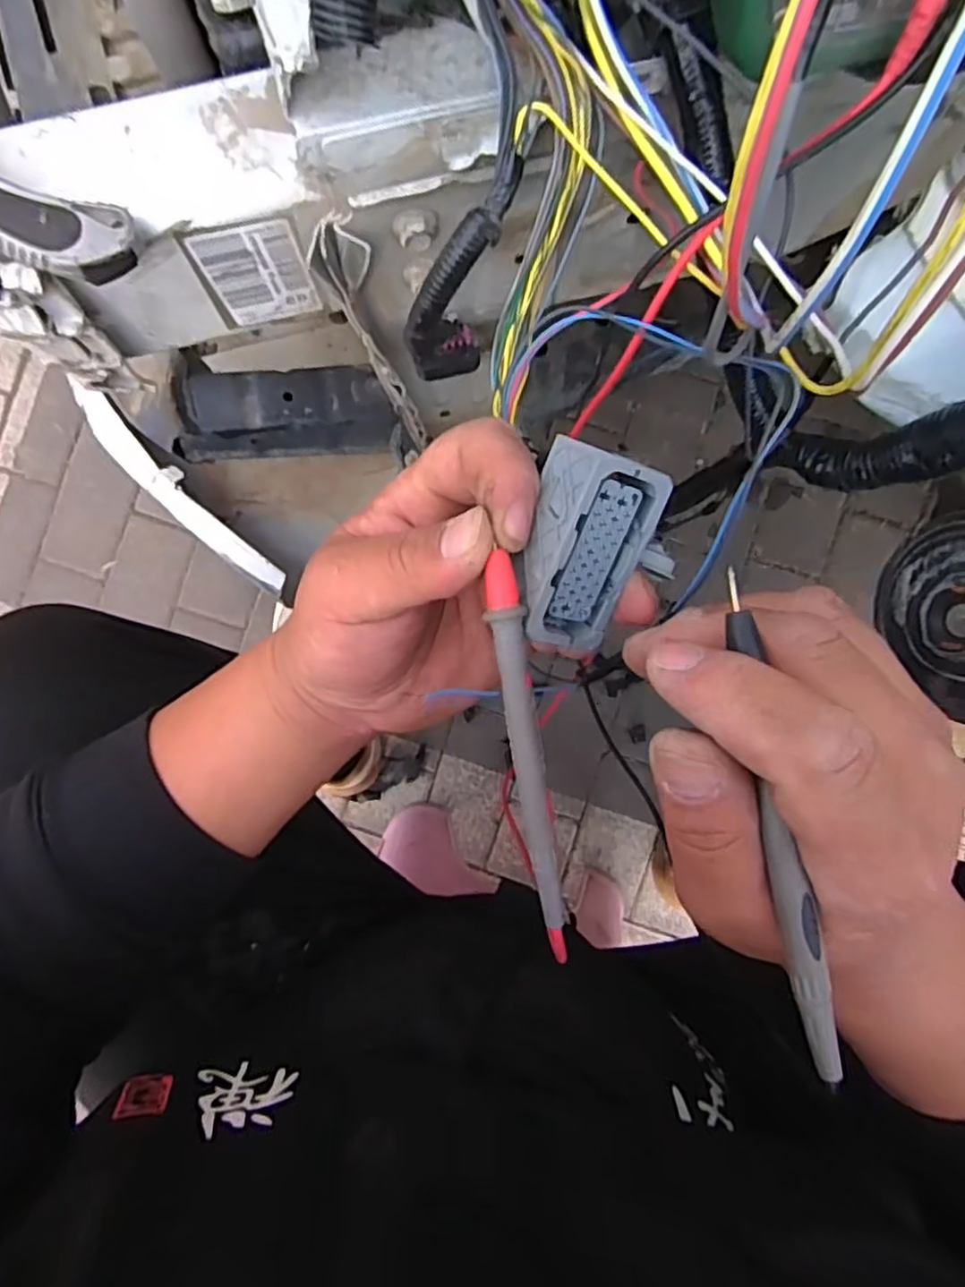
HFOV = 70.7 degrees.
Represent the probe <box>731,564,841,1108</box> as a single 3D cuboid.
[{"bbox_3d":[0.081,0.052,0.189,0.007,0.008,0.142,-10,90,-1],"label":"probe"}]

